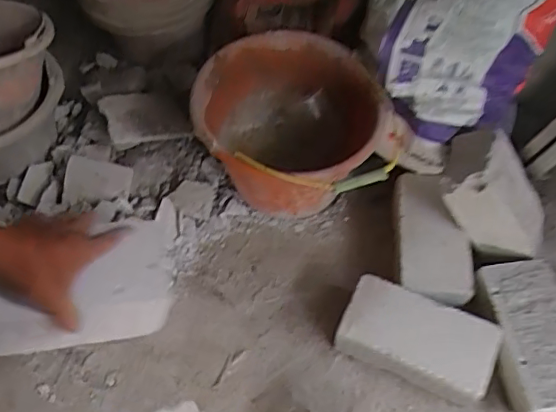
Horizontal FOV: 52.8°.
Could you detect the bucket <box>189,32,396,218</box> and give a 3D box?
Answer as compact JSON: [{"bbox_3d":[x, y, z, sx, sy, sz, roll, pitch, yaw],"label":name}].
[{"bbox_3d":[0.016,-0.120,0.877,0.274,0.192,0.300,-1,59,2],"label":"bucket"}]

